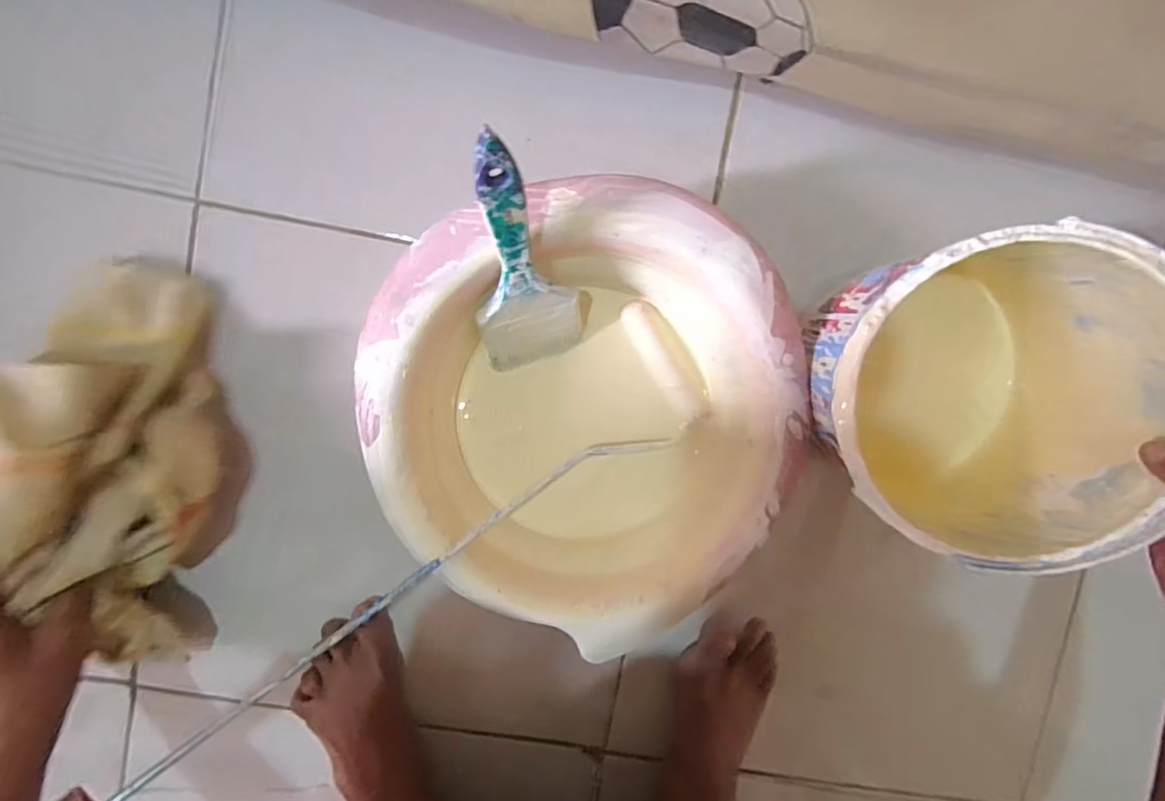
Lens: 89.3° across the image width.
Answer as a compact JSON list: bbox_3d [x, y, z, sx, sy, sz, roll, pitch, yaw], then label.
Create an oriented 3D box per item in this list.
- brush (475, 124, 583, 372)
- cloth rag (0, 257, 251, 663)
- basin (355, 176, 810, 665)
[{"bbox_3d":[-0.039,-0.083,0.377,0.069,0.184,0.011,-14,58,-5],"label":"brush"},{"bbox_3d":[-0.337,0.045,0.403,0.130,0.112,0.272,-2,95,-6],"label":"cloth rag"},{"bbox_3d":[0.000,-0.002,0.436,0.286,0.111,0.283,-1,95,-7],"label":"basin"}]

